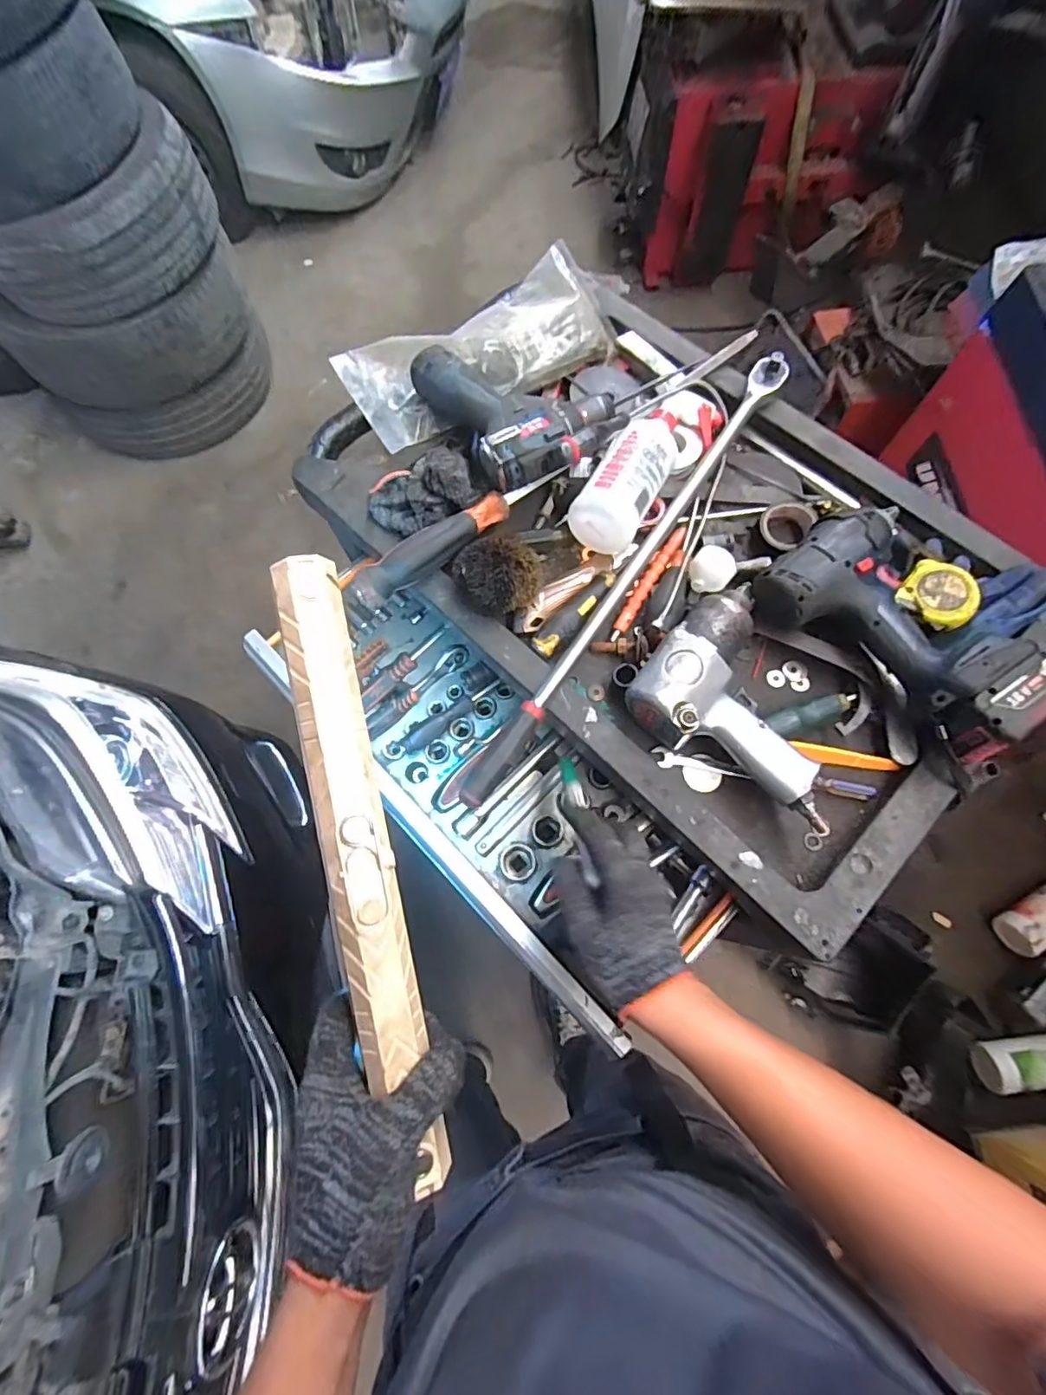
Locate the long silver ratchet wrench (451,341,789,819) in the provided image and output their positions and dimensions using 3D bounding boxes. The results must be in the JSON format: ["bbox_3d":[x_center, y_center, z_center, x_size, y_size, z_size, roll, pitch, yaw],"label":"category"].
[{"bbox_3d":[0.120,-0.140,0.587,0.035,0.033,0.594,32,75,12],"label":"long silver ratchet wrench"}]

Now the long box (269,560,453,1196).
[{"bbox_3d":[-0.105,0.106,0.364,0.040,0.021,0.390,-12,88,-2],"label":"long box"}]

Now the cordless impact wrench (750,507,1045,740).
[{"bbox_3d":[0.379,-0.087,0.531,0.203,0.075,0.249,-38,61,-10],"label":"cordless impact wrench"}]

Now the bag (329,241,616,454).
[{"bbox_3d":[-0.052,-0.416,0.675,0.322,0.044,0.157,-28,73,-7],"label":"bag"}]

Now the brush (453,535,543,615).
[{"bbox_3d":[-0.026,-0.126,0.570,0.087,0.047,0.079,-13,71,-3],"label":"brush"}]

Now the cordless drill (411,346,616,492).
[{"bbox_3d":[-0.008,-0.319,0.617,0.149,0.058,0.225,-33,73,-9],"label":"cordless drill"}]

